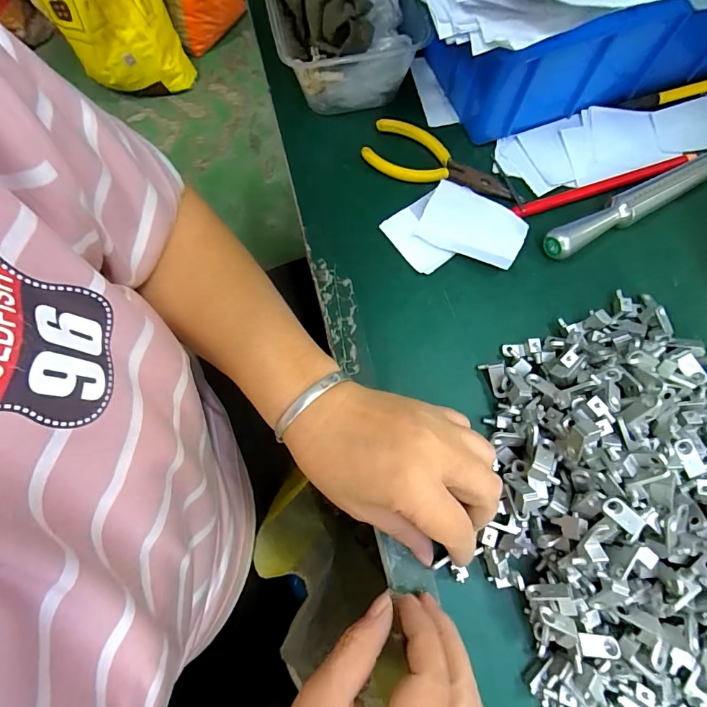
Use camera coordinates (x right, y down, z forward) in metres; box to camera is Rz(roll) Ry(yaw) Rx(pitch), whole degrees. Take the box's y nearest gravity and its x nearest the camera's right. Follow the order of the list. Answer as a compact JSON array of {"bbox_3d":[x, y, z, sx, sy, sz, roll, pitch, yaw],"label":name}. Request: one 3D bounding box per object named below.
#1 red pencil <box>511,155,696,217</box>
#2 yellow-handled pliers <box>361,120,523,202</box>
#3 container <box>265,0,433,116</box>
[{"bbox_3d":[0.189,-0.128,0.309,0.147,0.008,0.009,-19,74,-4],"label":"red pencil"},{"bbox_3d":[0.069,-0.146,0.316,0.122,0.008,0.045,26,76,9],"label":"yellow-handled pliers"},{"bbox_3d":[-0.012,-0.264,0.315,0.105,0.084,0.134,-15,74,-3],"label":"container"}]

